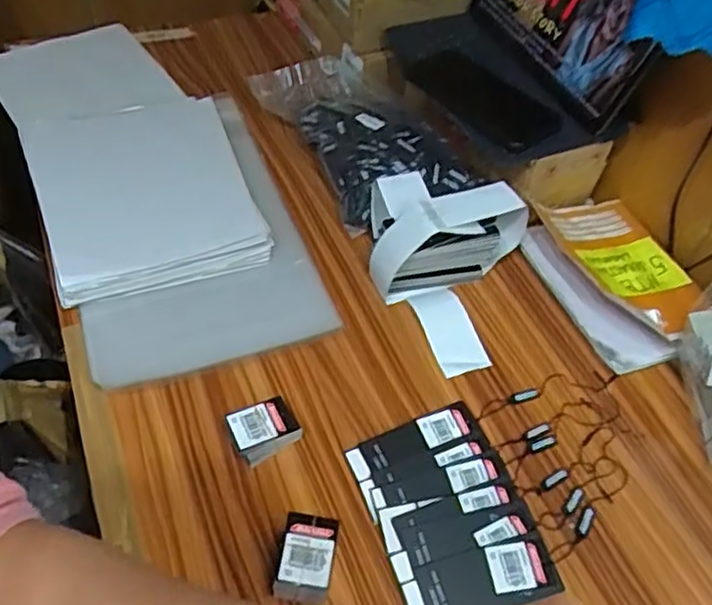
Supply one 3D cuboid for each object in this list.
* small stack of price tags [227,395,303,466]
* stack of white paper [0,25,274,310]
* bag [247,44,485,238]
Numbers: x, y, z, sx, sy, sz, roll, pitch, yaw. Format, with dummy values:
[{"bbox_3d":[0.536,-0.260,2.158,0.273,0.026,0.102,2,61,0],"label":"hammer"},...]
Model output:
[{"bbox_3d":[-0.077,0.107,0.592,0.052,0.024,0.043,-20,54,-22],"label":"small stack of price tags"},{"bbox_3d":[-0.278,-0.192,0.824,0.220,0.032,0.479,-19,54,-21],"label":"stack of white paper"},{"bbox_3d":[0.004,-0.203,0.837,0.159,0.073,0.275,-21,55,-23],"label":"bag"}]

